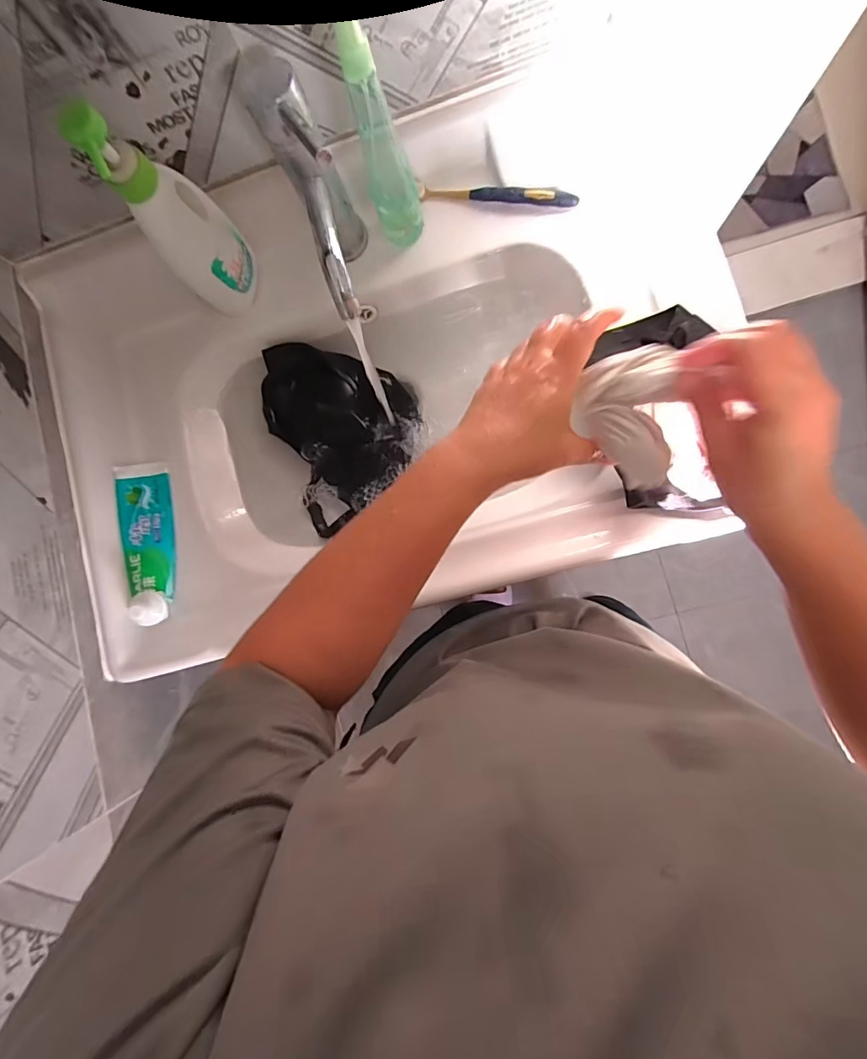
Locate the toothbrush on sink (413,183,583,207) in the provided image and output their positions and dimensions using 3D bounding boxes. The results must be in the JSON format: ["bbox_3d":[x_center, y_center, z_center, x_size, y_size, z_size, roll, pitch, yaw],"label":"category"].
[{"bbox_3d":[0.067,-0.354,0.499,0.167,0.018,0.015,7,88,8],"label":"toothbrush on sink"}]

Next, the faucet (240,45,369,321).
[{"bbox_3d":[-0.093,-0.274,0.427,0.051,0.181,0.149,-20,84,6],"label":"faucet"}]

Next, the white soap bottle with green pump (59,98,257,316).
[{"bbox_3d":[-0.230,-0.277,0.427,0.075,0.210,0.056,-43,82,3],"label":"white soap bottle with green pump"}]

